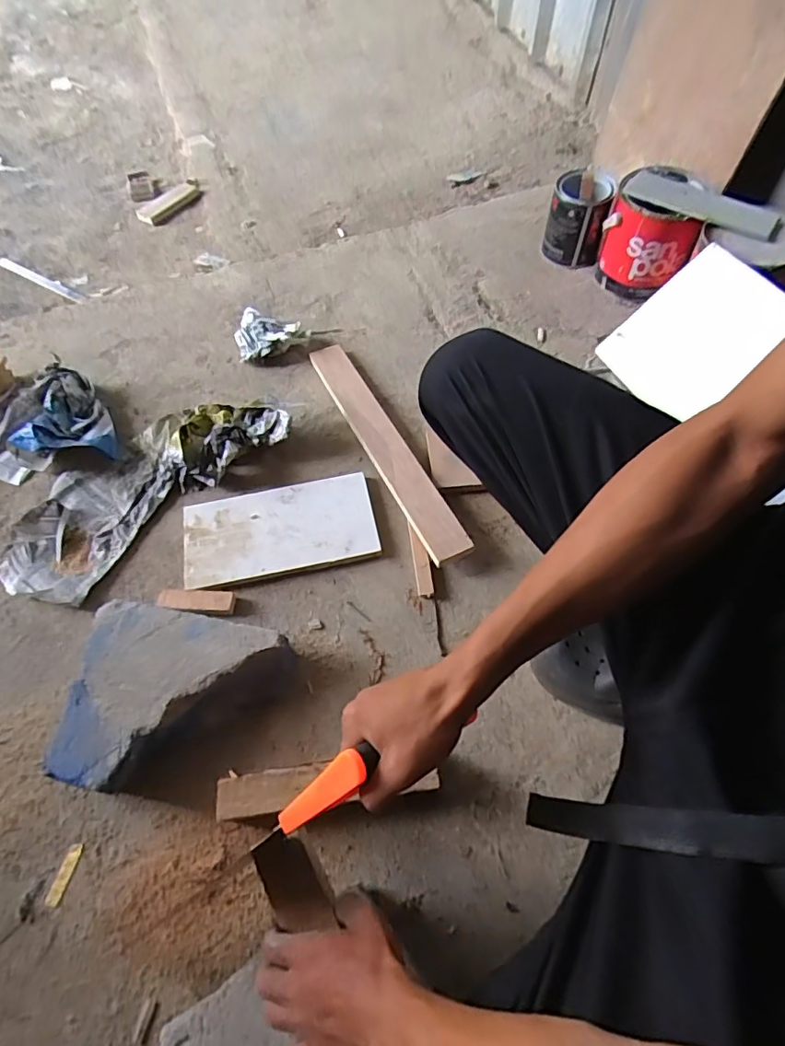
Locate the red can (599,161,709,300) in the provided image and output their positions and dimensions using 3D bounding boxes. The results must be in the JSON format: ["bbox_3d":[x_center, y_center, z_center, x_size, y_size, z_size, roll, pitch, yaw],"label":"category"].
[{"bbox_3d":[0.455,-0.518,0.946,0.144,0.154,0.151,15,63,11],"label":"red can"}]

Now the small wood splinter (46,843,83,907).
[{"bbox_3d":[-0.355,0.381,0.569,0.016,0.004,0.057,10,62,8],"label":"small wood splinter"}]

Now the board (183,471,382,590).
[{"bbox_3d":[-0.160,0.011,0.757,0.267,0.022,0.137,-12,61,-3],"label":"board"}]

